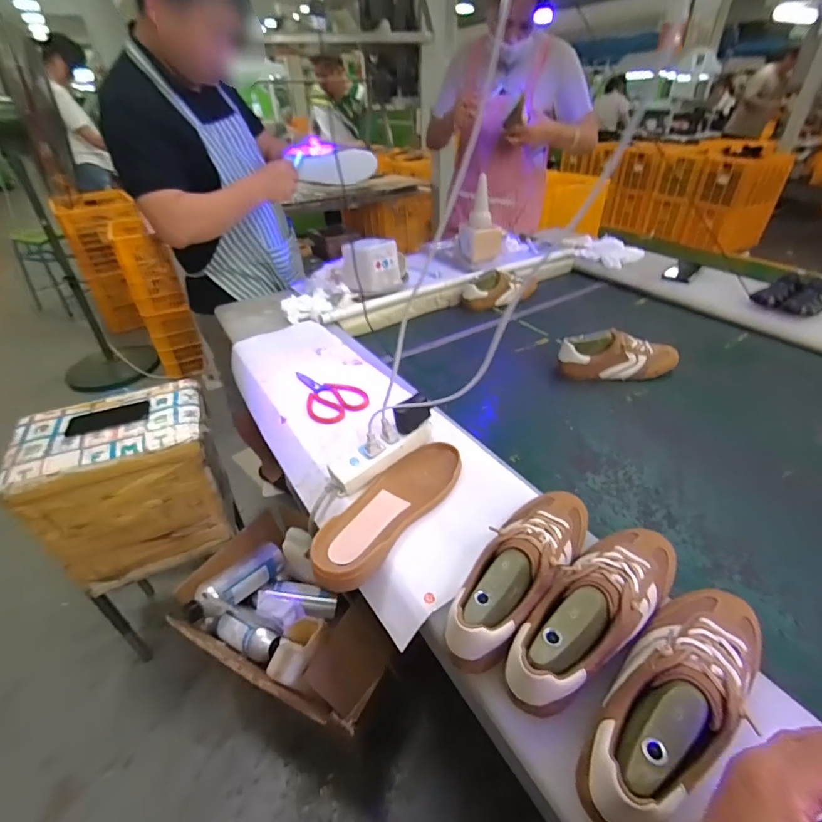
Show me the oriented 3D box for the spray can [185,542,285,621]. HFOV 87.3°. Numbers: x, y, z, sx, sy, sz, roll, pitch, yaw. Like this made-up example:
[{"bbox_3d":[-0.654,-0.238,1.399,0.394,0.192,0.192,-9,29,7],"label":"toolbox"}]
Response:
[{"bbox_3d":[-0.416,0.413,1.038,0.084,0.076,0.234,24,30,30],"label":"spray can"}]

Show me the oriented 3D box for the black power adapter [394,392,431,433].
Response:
[{"bbox_3d":[0.002,0.001,0.643,0.053,0.049,0.026,-31,46,-32],"label":"black power adapter"}]

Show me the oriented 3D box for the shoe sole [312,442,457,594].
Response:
[{"bbox_3d":[-0.027,0.129,0.588,0.095,0.043,0.275,24,44,30],"label":"shoe sole"}]

